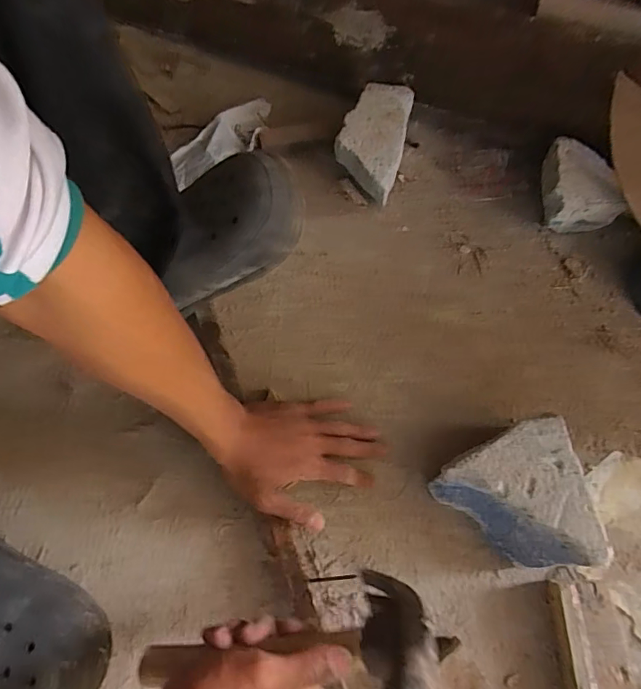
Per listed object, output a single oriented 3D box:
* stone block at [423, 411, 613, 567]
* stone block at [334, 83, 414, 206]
[{"bbox_3d":[0.179,0.149,0.450,0.120,0.076,0.125,-9,69,-4],"label":"stone block"},{"bbox_3d":[0.065,-0.254,0.608,0.079,0.076,0.159,13,69,4],"label":"stone block"}]

